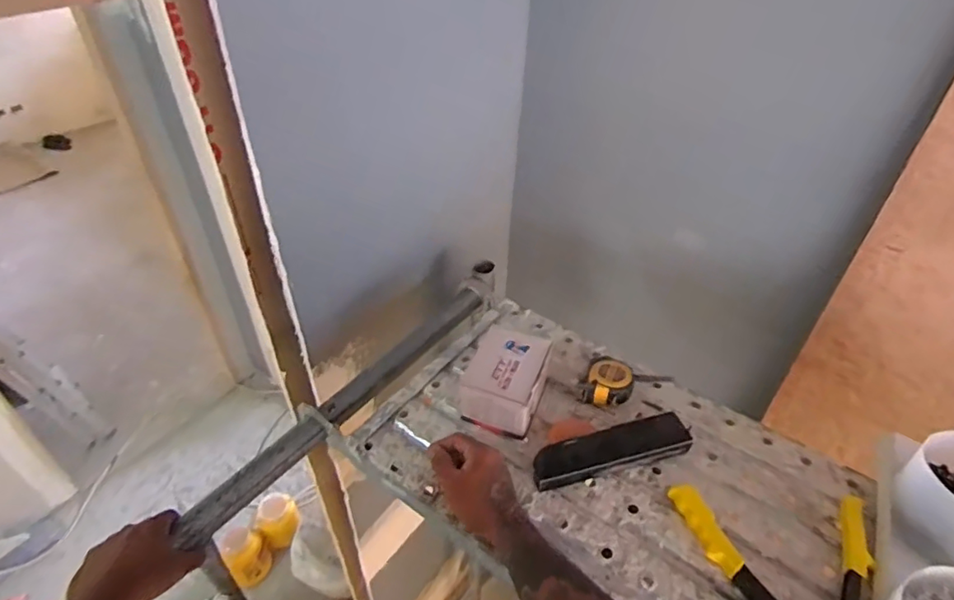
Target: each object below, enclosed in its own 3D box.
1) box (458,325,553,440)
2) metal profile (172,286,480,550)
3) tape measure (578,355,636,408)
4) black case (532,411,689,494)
[{"bbox_3d":[0.042,0.117,0.769,0.097,0.075,0.144,14,42,15],"label":"box"},{"bbox_3d":[-0.177,0.139,0.834,0.042,0.046,0.573,27,47,27],"label":"metal profile"},{"bbox_3d":[0.191,0.124,0.798,0.067,0.043,0.081,22,45,23],"label":"tape measure"},{"bbox_3d":[0.174,0.193,0.711,0.211,0.042,0.047,-10,42,-13],"label":"black case"}]

